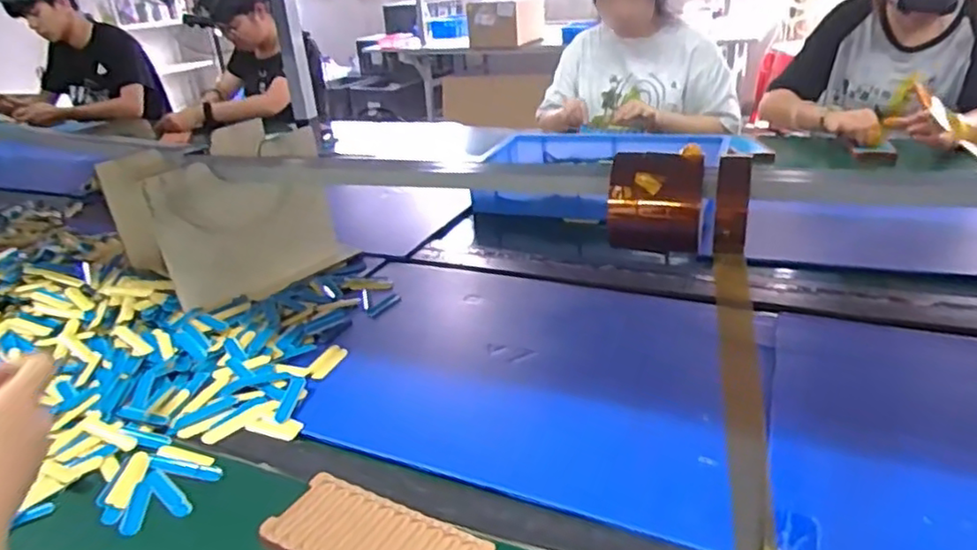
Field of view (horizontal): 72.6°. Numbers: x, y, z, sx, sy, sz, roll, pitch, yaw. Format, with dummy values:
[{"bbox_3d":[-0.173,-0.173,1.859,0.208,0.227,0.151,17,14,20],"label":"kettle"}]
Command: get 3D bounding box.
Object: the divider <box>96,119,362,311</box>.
[{"bbox_3d":[-0.391,-0.091,0.993,0.256,0.195,0.205,-25,31,-35],"label":"divider"}]

